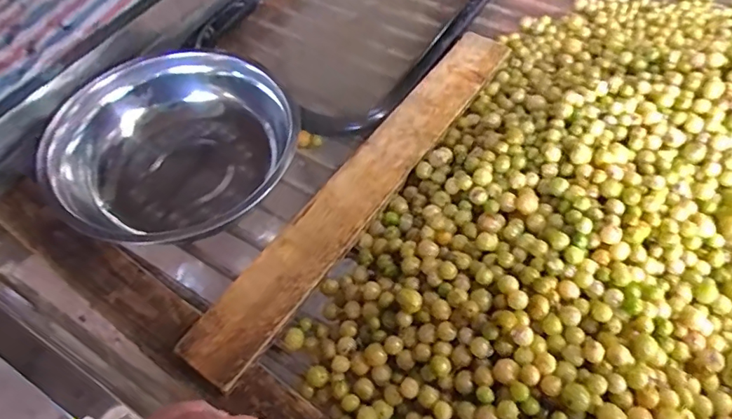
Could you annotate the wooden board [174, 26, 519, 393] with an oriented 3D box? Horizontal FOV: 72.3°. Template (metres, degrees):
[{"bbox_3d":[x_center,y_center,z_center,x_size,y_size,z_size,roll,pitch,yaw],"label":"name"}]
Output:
[{"bbox_3d":[0.008,-0.041,0.506,0.063,0.021,0.483,27,62,27],"label":"wooden board"}]

